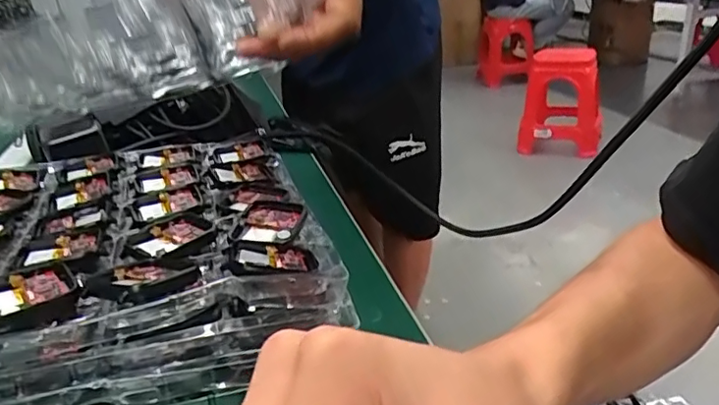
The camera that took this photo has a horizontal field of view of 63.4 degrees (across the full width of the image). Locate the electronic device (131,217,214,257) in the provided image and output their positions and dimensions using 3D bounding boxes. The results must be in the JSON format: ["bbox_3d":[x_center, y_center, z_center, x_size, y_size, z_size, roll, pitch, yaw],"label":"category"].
[{"bbox_3d":[-0.104,0.018,0.322,0.035,0.004,0.037,18,32,41],"label":"electronic device"}]

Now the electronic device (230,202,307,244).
[{"bbox_3d":[-0.051,0.010,0.339,0.036,0.010,0.039,3,25,17],"label":"electronic device"}]

